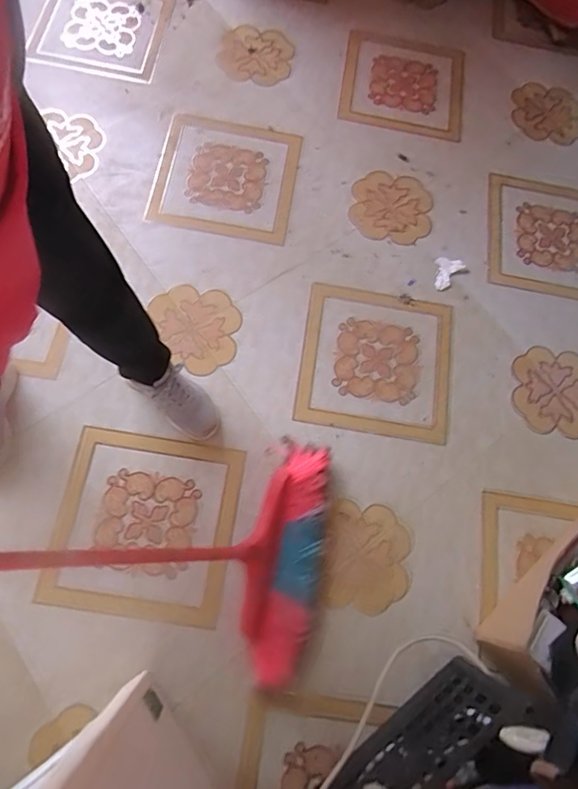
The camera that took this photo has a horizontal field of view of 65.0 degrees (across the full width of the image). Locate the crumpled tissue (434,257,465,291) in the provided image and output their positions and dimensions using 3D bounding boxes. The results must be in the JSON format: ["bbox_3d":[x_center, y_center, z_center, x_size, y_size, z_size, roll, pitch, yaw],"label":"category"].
[{"bbox_3d":[0.376,-0.300,1.100,0.061,0.013,0.086,42,76,10],"label":"crumpled tissue"}]

